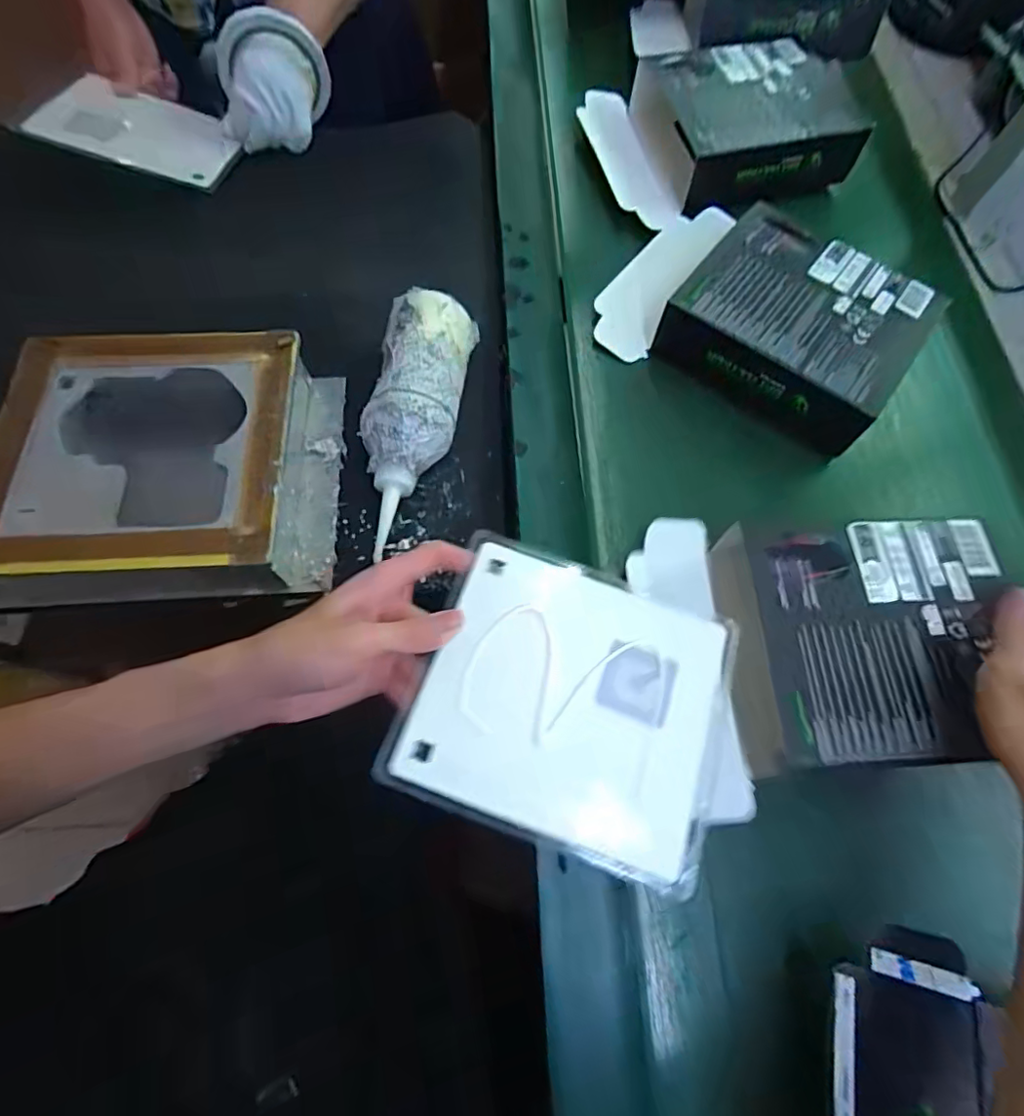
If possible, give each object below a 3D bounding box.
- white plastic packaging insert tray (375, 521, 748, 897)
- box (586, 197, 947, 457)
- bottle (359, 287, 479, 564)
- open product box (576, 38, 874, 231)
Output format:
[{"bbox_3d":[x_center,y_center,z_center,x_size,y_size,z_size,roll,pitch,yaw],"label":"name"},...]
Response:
[{"bbox_3d":[0.033,0.078,0.315,0.172,0.014,0.156,19,70,7],"label":"white plastic packaging insert tray"},{"bbox_3d":[0.212,-0.215,0.479,0.243,0.054,0.179,37,72,10],"label":"box"},{"bbox_3d":[-0.081,-0.110,0.442,0.070,0.062,0.213,11,70,1],"label":"bottle"},{"bbox_3d":[0.216,-0.447,0.568,0.237,0.055,0.185,-12,71,-7],"label":"open product box"}]

